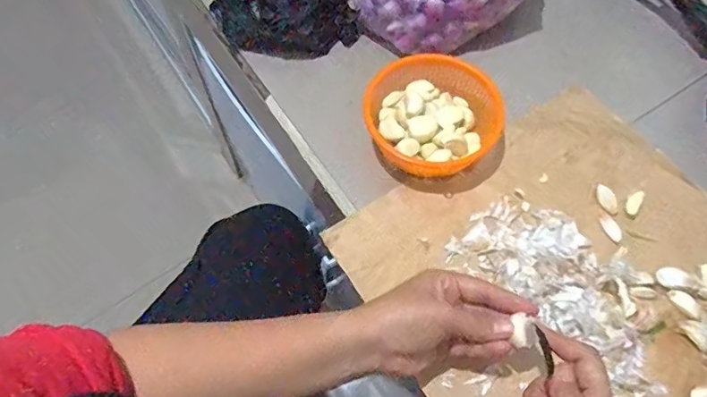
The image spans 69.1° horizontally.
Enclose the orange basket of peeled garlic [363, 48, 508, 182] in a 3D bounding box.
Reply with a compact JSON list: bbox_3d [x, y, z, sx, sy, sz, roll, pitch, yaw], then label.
[{"bbox_3d":[0.085,-0.091,0.538,0.135,0.055,0.140,0,63,-1],"label":"orange basket of peeled garlic"}]

